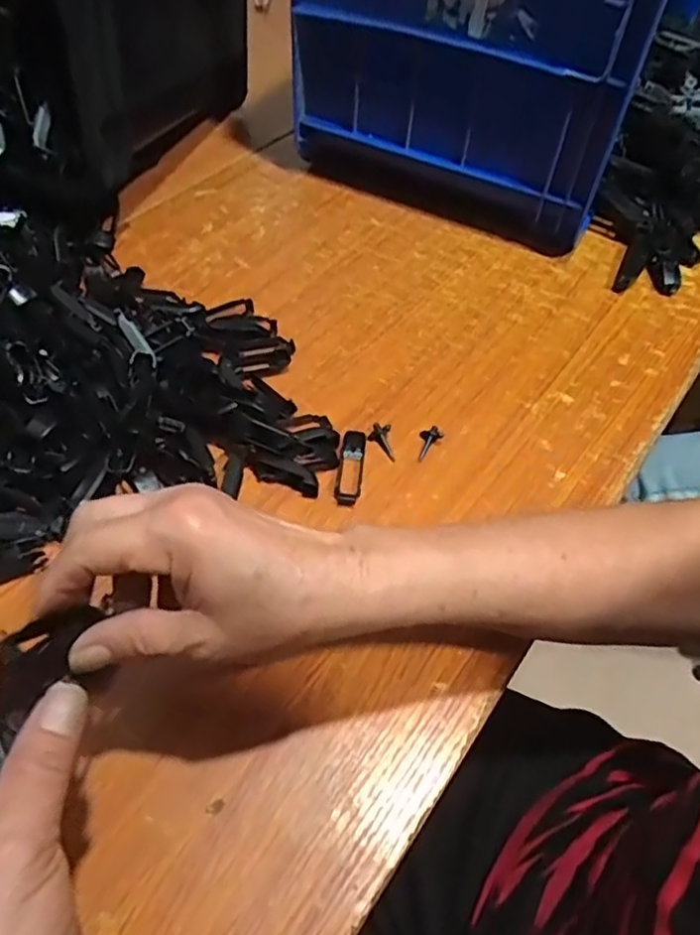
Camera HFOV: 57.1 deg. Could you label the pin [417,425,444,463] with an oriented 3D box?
[{"bbox_3d":[0.057,-0.017,0.465,0.016,0.009,0.028,17,54,8],"label":"pin"}]

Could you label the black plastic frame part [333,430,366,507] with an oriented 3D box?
[{"bbox_3d":[0.001,0.000,0.446,0.016,0.012,0.057,8,53,1],"label":"black plastic frame part"}]

